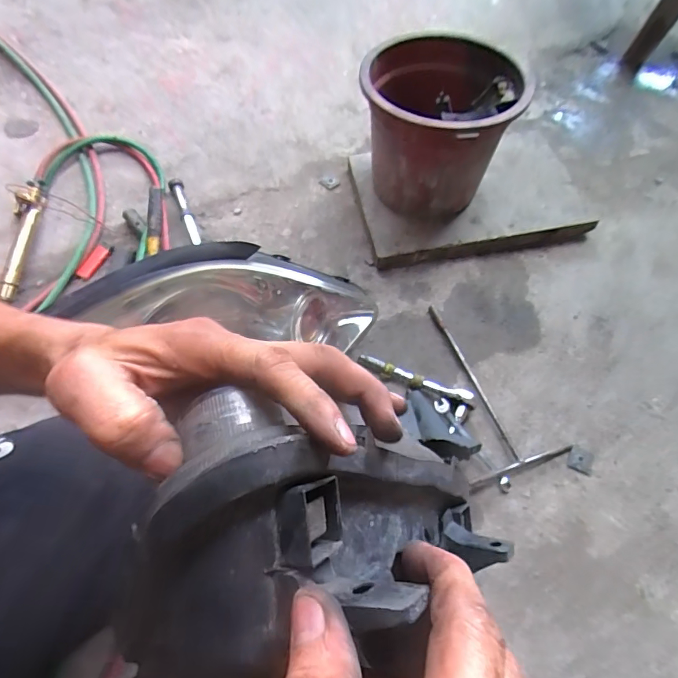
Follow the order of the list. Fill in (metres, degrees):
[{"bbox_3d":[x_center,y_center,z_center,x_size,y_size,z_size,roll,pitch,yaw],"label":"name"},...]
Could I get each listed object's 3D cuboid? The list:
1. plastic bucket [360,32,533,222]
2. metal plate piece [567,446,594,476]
[{"bbox_3d":[0.172,-0.369,0.815,0.254,0.248,0.295,10,60,4],"label":"plastic bucket"},{"bbox_3d":[0.355,0.179,0.643,0.034,0.005,0.038,24,60,12],"label":"metal plate piece"}]

